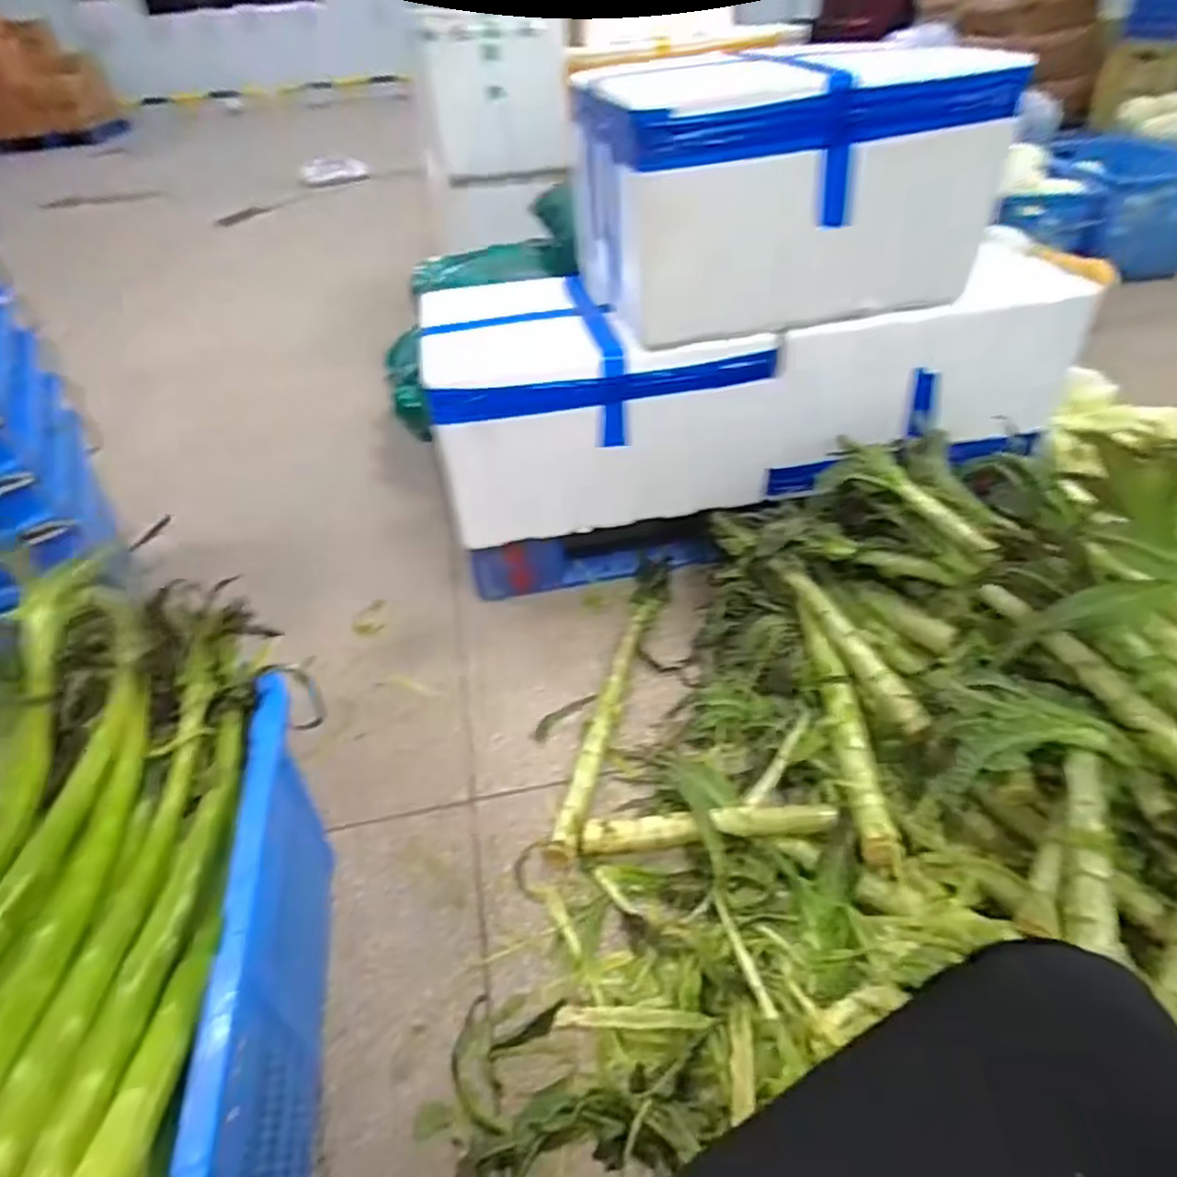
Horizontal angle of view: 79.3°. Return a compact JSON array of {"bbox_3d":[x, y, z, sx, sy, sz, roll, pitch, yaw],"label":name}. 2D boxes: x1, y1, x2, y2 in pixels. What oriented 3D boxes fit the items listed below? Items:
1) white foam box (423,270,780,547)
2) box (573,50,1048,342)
[{"bbox_3d":[-0.001,-0.379,1.399,0.582,0.354,0.404,-9,41,-6],"label":"white foam box"},{"bbox_3d":[0.302,-0.658,1.171,0.577,0.337,0.371,-9,41,-6],"label":"box"}]

